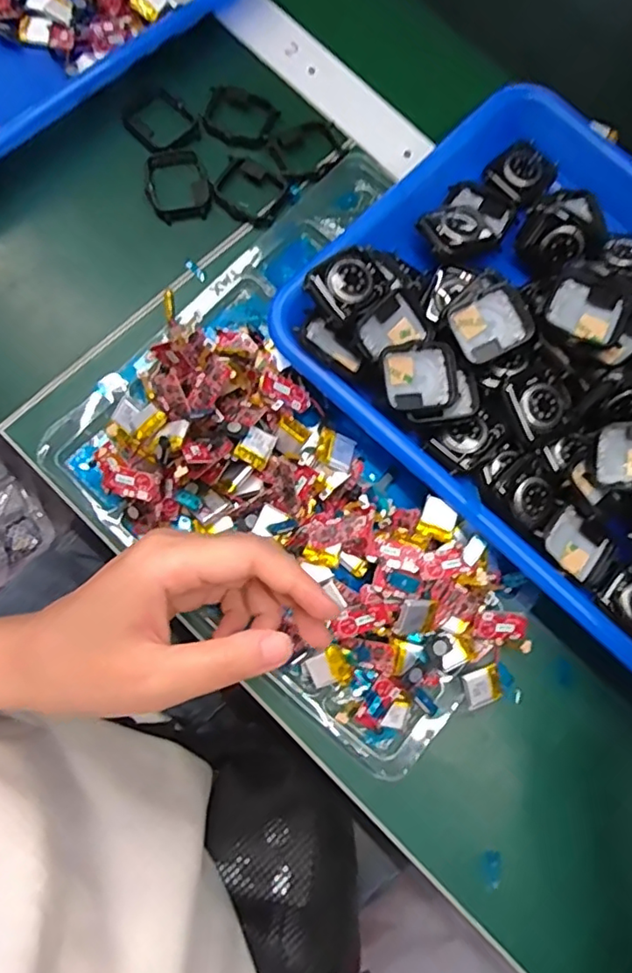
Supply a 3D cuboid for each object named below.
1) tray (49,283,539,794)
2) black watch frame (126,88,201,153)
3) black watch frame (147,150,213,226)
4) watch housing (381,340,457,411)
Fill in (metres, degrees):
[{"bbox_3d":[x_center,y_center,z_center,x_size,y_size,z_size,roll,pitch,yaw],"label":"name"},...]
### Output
[{"bbox_3d":[-0.011,0.012,0.300,0.260,0.041,0.150,43,79,9],"label":"tray"},{"bbox_3d":[-0.099,-0.233,0.371,0.037,0.006,0.040,45,77,5],"label":"black watch frame"},{"bbox_3d":[-0.087,-0.189,0.361,0.037,0.005,0.046,-19,80,-10],"label":"black watch frame"},{"bbox_3d":[0.056,-0.060,0.309,0.040,0.010,0.034,-8,78,-8],"label":"watch housing"}]

